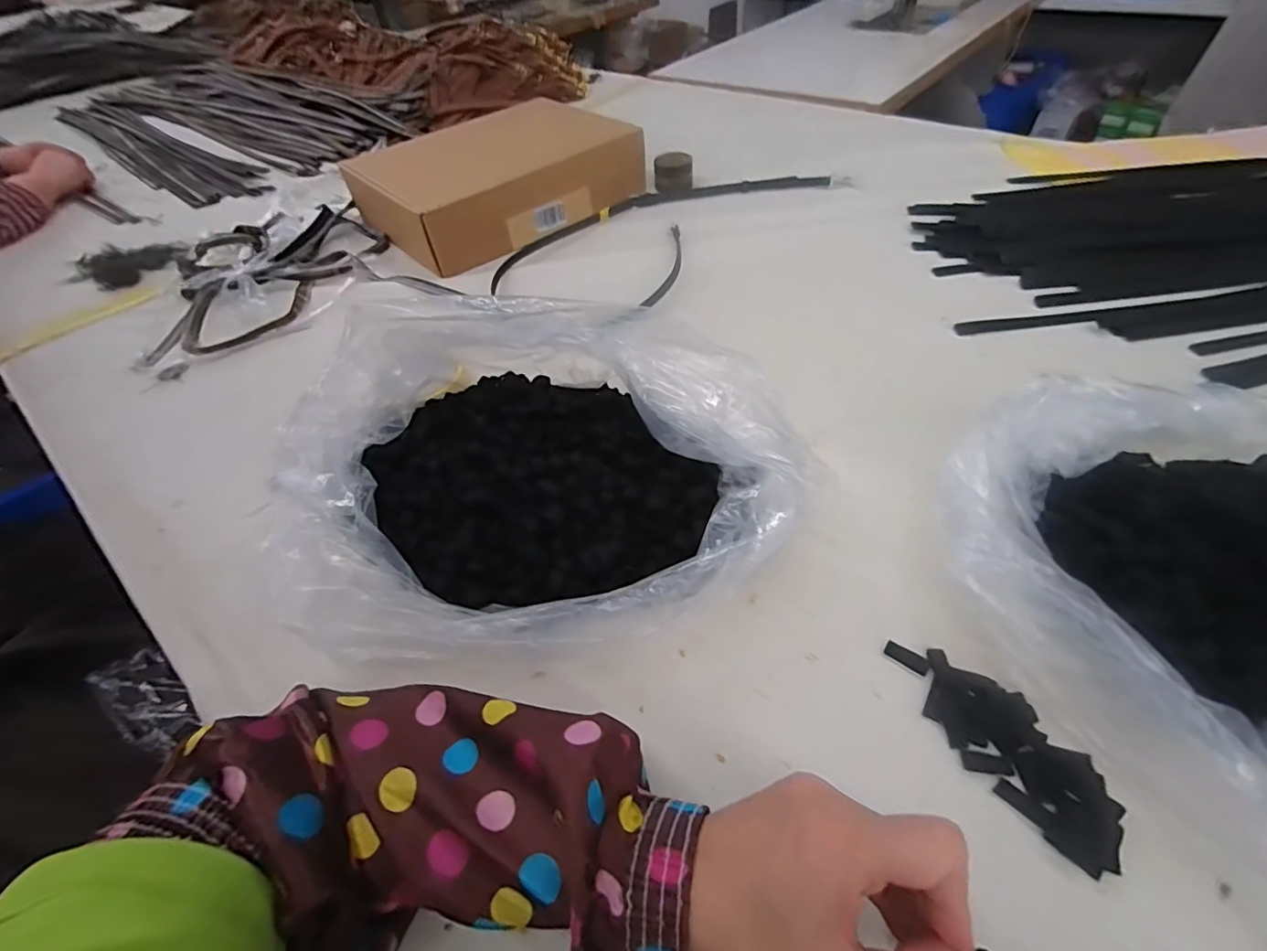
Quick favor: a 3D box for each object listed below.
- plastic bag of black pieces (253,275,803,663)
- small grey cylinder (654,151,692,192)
[{"bbox_3d":[-0.064,0.002,0.377,0.327,0.128,0.273,12,51,15],"label":"plastic bag of black pieces"},{"bbox_3d":[0.062,-0.465,0.825,0.058,0.035,0.053,1,49,7],"label":"small grey cylinder"}]

